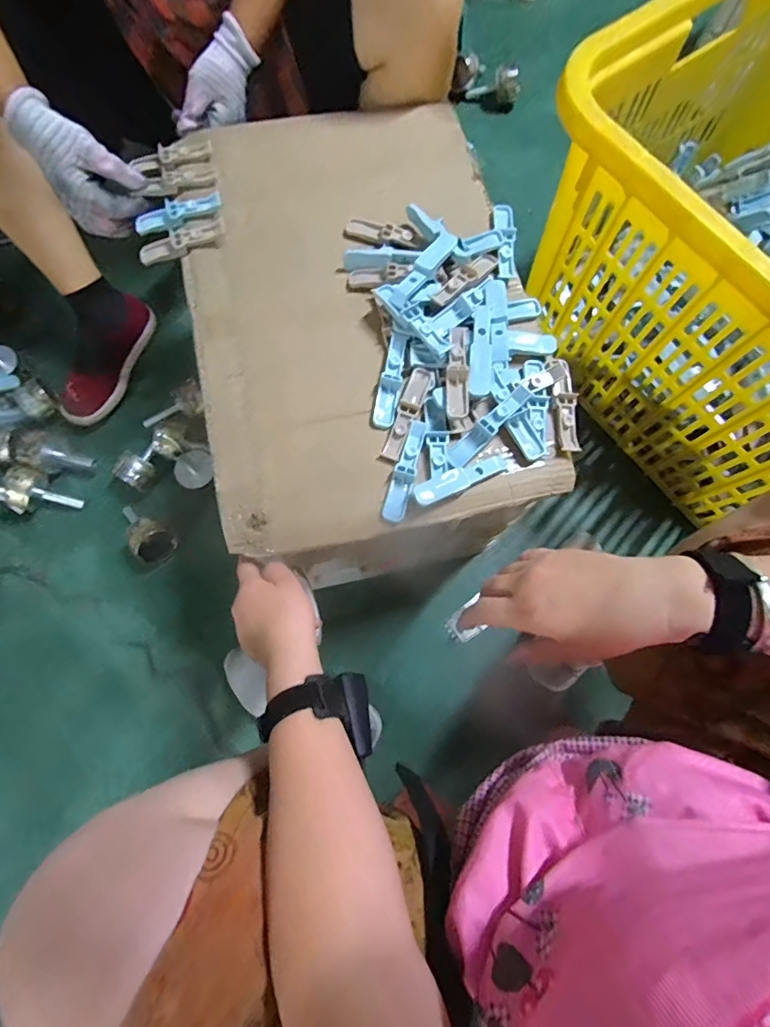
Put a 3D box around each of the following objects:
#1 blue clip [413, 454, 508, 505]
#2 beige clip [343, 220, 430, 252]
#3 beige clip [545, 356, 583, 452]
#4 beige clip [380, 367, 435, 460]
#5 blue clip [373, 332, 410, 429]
[{"bbox_3d":[0.071,-0.033,0.428,0.094,0.019,0.024,-23,77,-7],"label":"blue clip"},{"bbox_3d":[0.000,-0.307,0.514,0.091,0.014,0.027,16,76,3],"label":"beige clip"},{"bbox_3d":[0.181,-0.111,0.467,0.024,0.014,0.101,-6,76,-3],"label":"beige clip"},{"bbox_3d":[0.021,-0.098,0.452,0.021,0.014,0.100,23,76,5],"label":"beige clip"},{"bbox_3d":[0.006,-0.132,0.462,0.021,0.008,0.100,12,76,2],"label":"blue clip"}]

